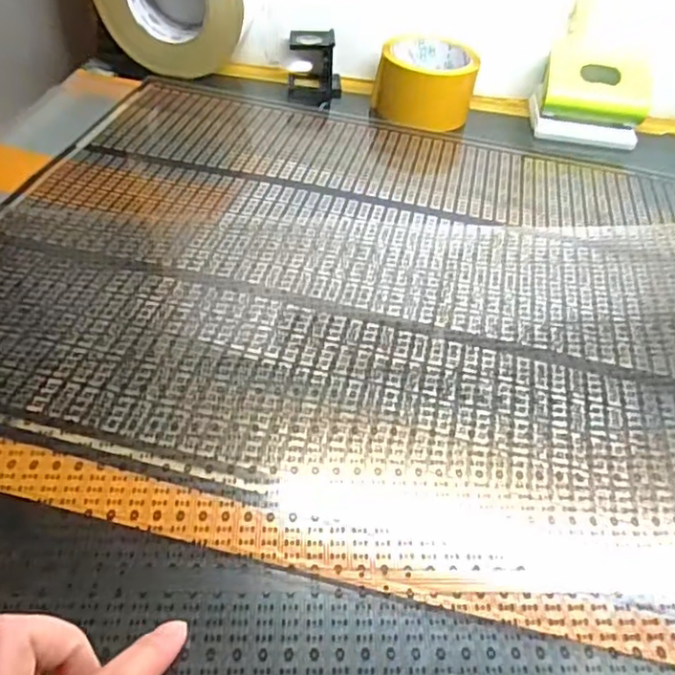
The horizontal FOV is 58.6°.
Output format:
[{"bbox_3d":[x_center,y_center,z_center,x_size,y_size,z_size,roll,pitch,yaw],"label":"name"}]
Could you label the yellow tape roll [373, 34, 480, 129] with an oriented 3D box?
[{"bbox_3d":[0.088,-0.254,0.599,0.092,0.059,0.092,9,45,3],"label":"yellow tape roll"}]

